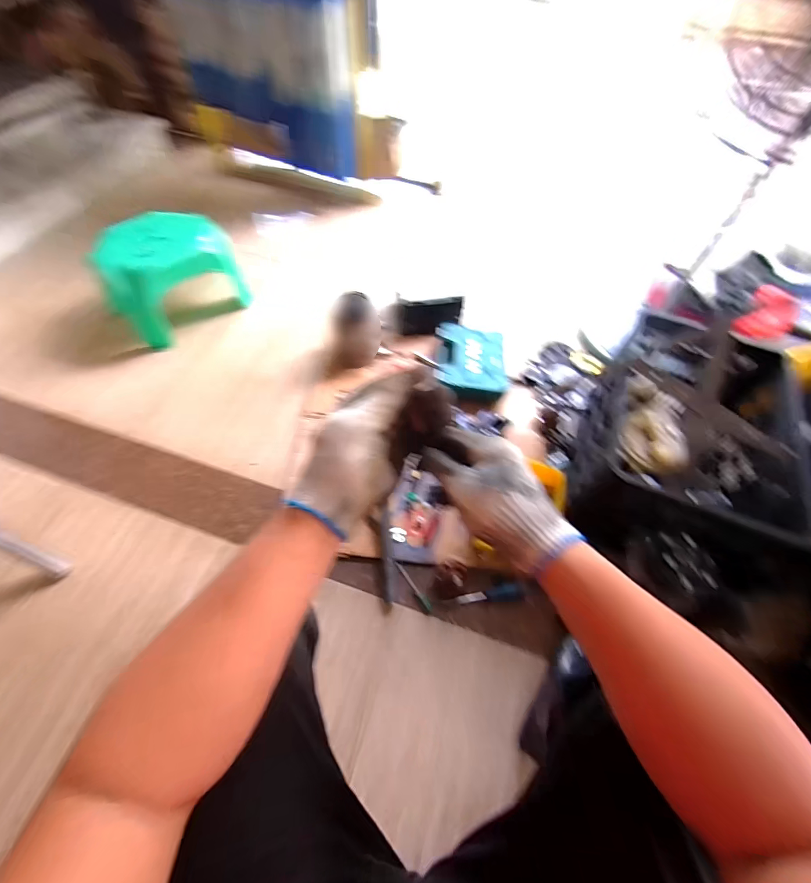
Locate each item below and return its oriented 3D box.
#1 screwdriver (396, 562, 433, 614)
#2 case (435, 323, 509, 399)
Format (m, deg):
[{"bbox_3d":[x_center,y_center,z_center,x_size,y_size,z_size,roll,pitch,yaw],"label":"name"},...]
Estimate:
[{"bbox_3d":[0.016,0.300,0.799,0.019,0.013,0.115,-36,67,-23],"label":"screwdriver"},{"bbox_3d":[0.185,-0.226,1.080,0.189,0.064,0.243,5,58,-1],"label":"case"}]

